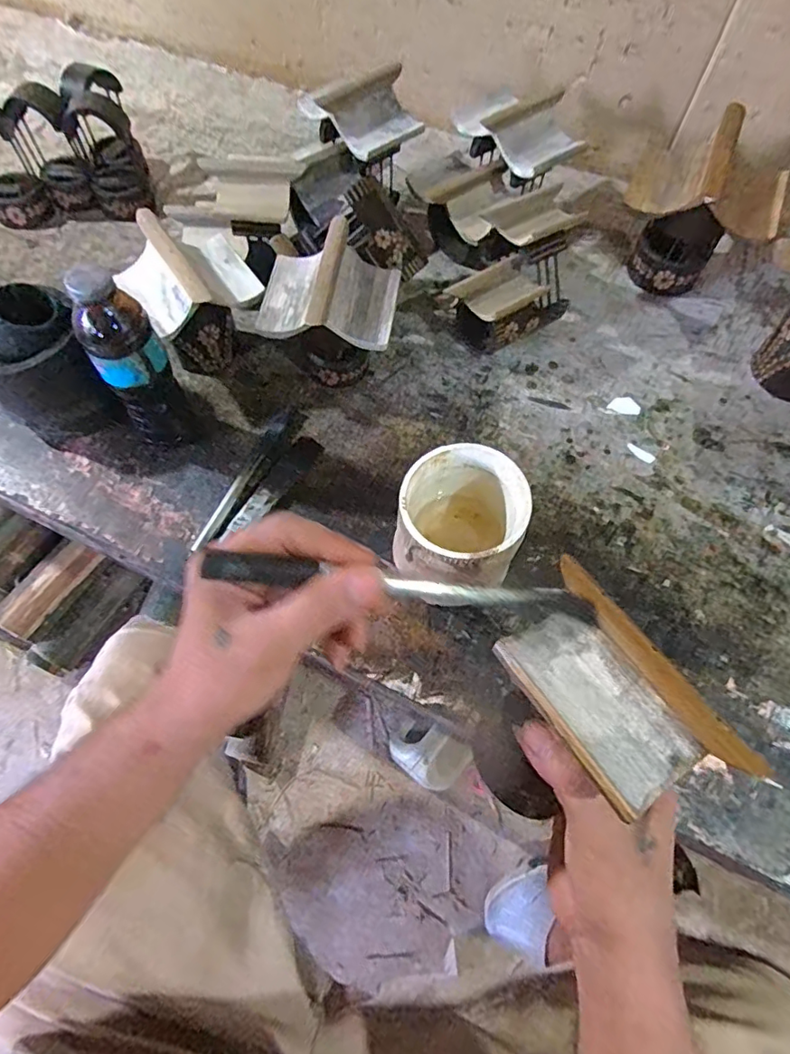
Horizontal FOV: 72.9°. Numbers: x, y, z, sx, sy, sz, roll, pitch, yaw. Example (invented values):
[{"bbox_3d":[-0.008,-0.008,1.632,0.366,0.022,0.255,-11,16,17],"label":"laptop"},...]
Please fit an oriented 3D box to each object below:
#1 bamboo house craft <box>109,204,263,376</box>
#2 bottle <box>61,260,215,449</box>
[{"bbox_3d":[-0.202,-0.226,0.543,0.119,0.117,0.122,-31,68,-17],"label":"bamboo house craft"},{"bbox_3d":[-0.224,-0.149,0.470,0.069,0.185,0.068,-30,67,-16],"label":"bottle"}]

